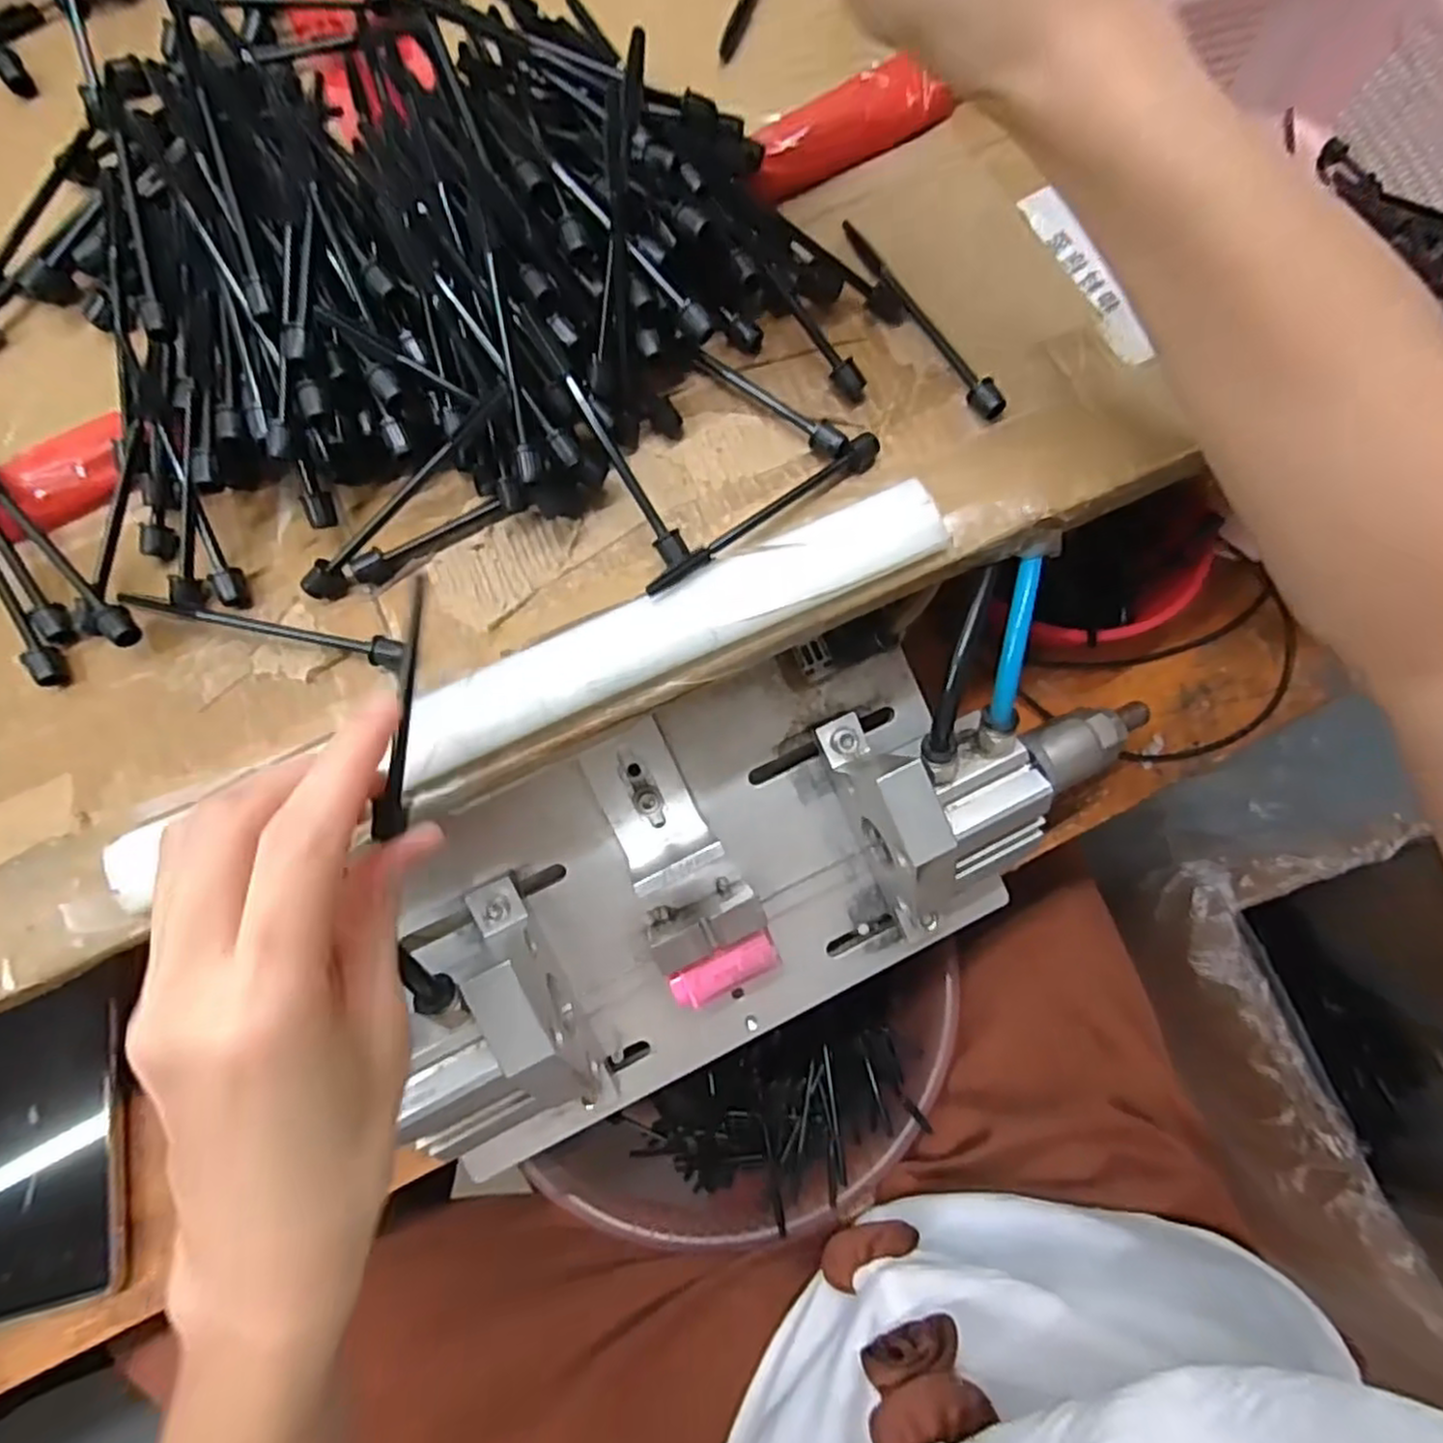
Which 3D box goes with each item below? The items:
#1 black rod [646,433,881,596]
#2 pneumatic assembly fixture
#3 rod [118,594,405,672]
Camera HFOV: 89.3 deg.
[{"bbox_3d":[0.015,-0.072,0.255,0.099,0.011,0.010,-35,74,-9],"label":"black rod"},{"bbox_3d":[0.018,0.056,0.310,0.324,0.109,0.135,-26,73,-6],"label":"pneumatic assembly fixture"},{"bbox_3d":[-0.159,-0.034,0.257,0.100,0.011,0.010,13,73,6],"label":"rod"}]

